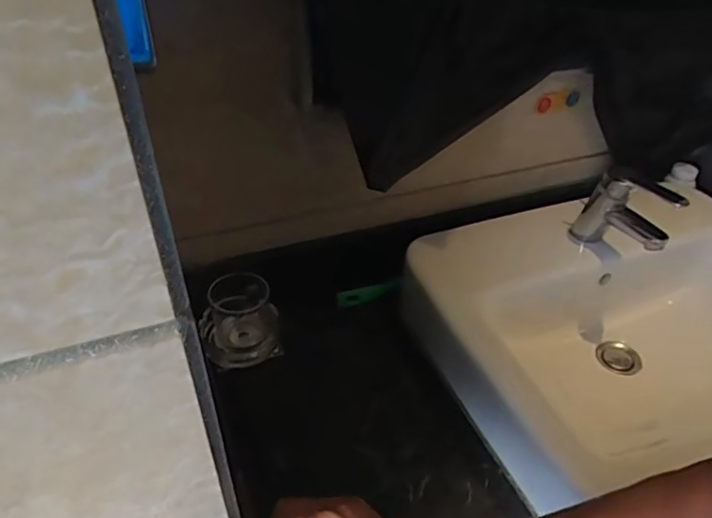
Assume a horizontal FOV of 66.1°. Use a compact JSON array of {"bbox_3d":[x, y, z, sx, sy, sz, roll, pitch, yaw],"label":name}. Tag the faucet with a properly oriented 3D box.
[{"bbox_3d":[0.355,-0.047,0.735,0.040,0.134,0.129,-23,46,-28],"label":"faucet"}]

